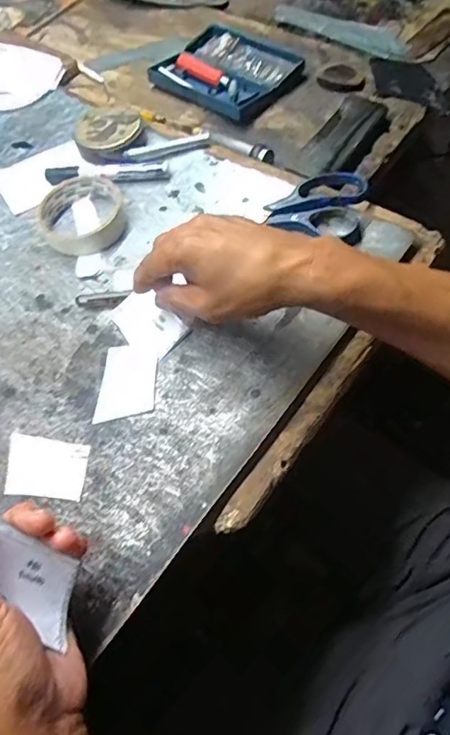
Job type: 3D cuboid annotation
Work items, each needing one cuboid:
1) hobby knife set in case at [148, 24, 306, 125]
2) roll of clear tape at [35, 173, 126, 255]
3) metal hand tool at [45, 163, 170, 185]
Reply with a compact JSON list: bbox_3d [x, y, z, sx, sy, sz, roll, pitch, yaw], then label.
[{"bbox_3d":[0.006,-0.376,0.635,0.155,0.016,0.138,37,70,19],"label":"hobby knife set in case"},{"bbox_3d":[-0.141,-0.152,0.501,0.084,0.022,0.084,-1,63,2],"label":"roll of clear tape"},{"bbox_3d":[-0.124,-0.202,0.531,0.129,0.018,0.021,3,63,4],"label":"metal hand tool"}]

